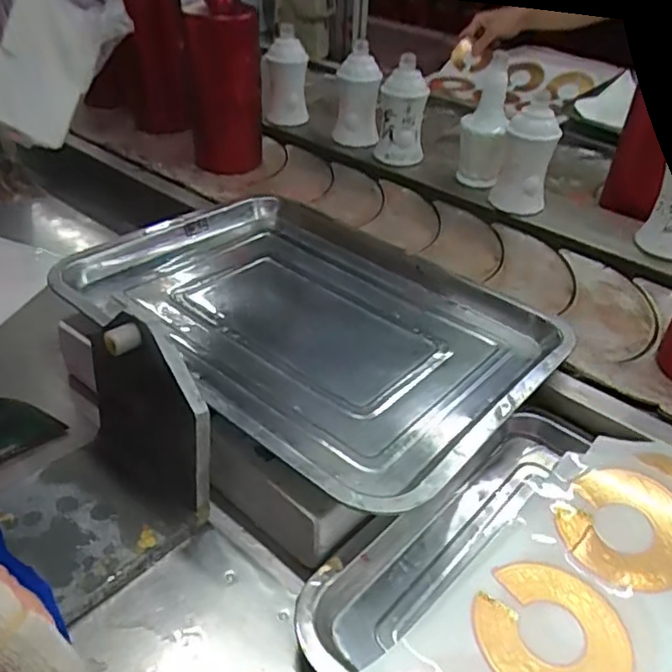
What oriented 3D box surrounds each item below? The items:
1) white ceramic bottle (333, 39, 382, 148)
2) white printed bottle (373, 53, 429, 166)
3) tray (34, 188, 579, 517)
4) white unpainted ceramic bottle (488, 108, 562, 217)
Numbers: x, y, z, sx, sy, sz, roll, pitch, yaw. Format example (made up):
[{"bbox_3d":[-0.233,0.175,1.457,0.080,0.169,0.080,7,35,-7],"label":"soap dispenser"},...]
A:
[{"bbox_3d":[0.028,-0.299,0.789,0.056,0.122,0.049,0,39,-4],"label":"white ceramic bottle"},{"bbox_3d":[0.078,-0.260,0.747,0.060,0.119,0.057,4,39,0],"label":"white printed bottle"},{"bbox_3d":[-0.024,-0.017,0.485,0.332,0.038,0.275,29,39,32],"label":"tray"},{"bbox_3d":[0.204,-0.187,0.677,0.052,0.116,0.047,8,39,6],"label":"white unpainted ceramic bottle"}]

